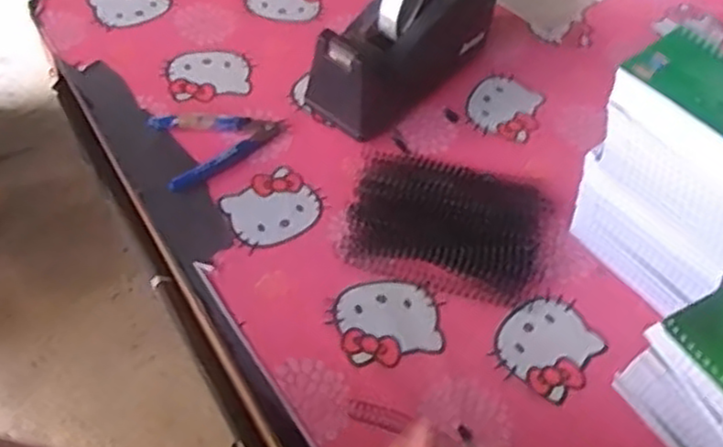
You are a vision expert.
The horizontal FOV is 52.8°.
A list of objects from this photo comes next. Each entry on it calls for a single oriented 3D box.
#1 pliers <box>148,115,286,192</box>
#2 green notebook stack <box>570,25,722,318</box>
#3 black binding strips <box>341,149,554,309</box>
[{"bbox_3d":[-0.124,-0.076,0.653,0.113,0.013,0.083,-17,57,-16],"label":"pliers"},{"bbox_3d":[0.249,-0.027,0.560,0.089,0.181,0.153,-29,61,-23],"label":"green notebook stack"},{"bbox_3d":[0.075,-0.005,0.612,0.164,0.022,0.127,14,54,6],"label":"black binding strips"}]

